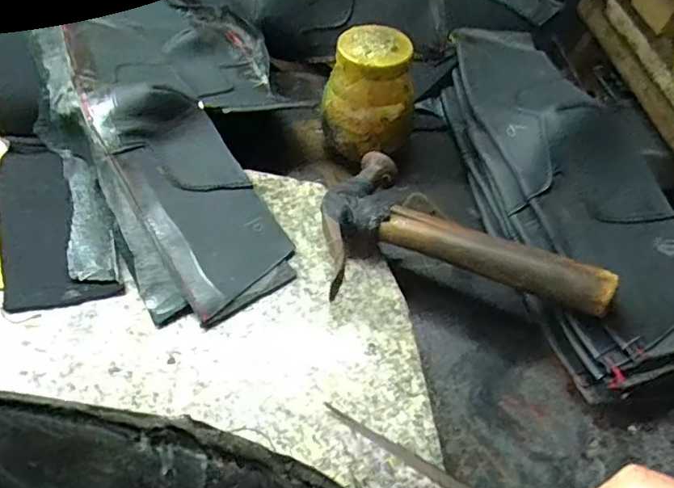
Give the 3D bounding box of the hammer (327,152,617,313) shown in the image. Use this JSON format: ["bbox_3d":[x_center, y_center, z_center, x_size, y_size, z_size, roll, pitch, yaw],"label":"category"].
[{"bbox_3d":[0.076,-0.003,0.359,0.183,0.044,0.115,16,51,8],"label":"hammer"}]

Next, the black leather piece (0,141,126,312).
[{"bbox_3d":[-0.187,-0.023,0.373,0.066,0.011,0.150,-14,54,-16],"label":"black leather piece"}]

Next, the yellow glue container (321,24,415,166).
[{"bbox_3d":[0.026,-0.113,0.429,0.068,0.079,0.059,9,51,1],"label":"yellow glue container"}]

